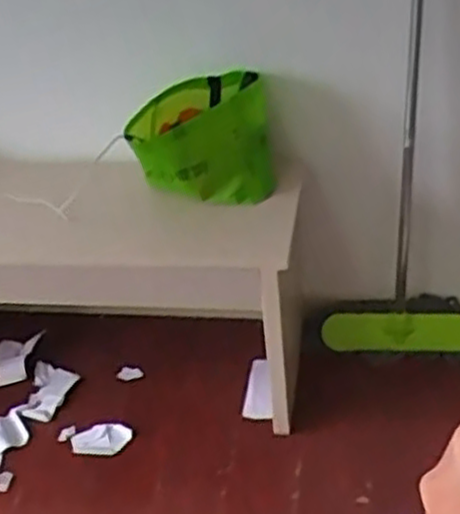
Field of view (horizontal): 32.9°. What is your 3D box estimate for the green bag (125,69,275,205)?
[{"bbox_3d":[-0.055,-0.247,1.683,0.274,0.225,0.238,-5,35,2],"label":"green bag"}]

